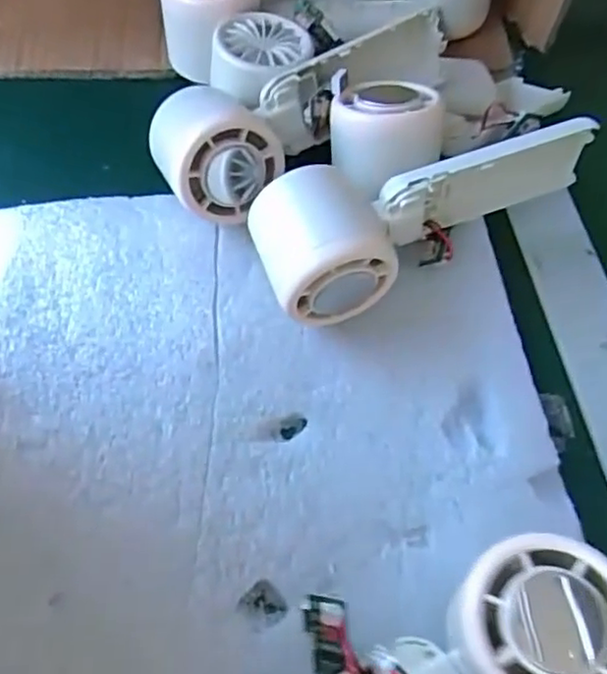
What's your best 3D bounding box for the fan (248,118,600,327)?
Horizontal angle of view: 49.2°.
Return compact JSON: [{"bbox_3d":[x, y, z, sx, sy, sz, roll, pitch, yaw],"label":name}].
[{"bbox_3d":[0.058,-0.053,0.314,0.158,0.062,0.054,-10,61,-10],"label":"fan"}]

